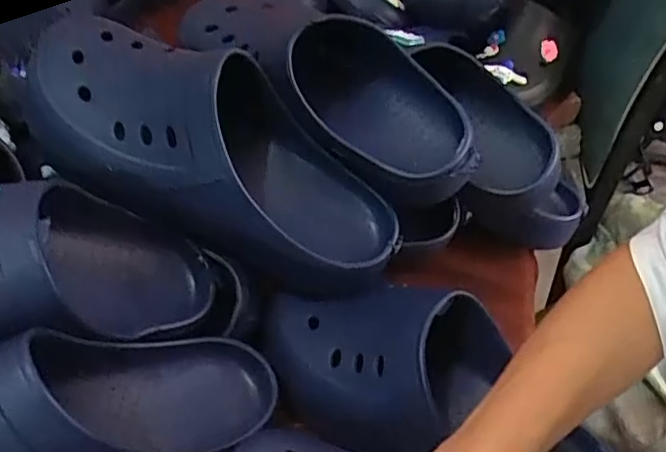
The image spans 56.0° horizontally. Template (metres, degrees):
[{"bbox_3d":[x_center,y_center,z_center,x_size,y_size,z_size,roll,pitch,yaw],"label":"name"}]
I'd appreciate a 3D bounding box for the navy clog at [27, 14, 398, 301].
[{"bbox_3d":[-0.088,-0.056,0.444,0.296,0.119,0.093,33,42,0],"label":"navy clog"}]

